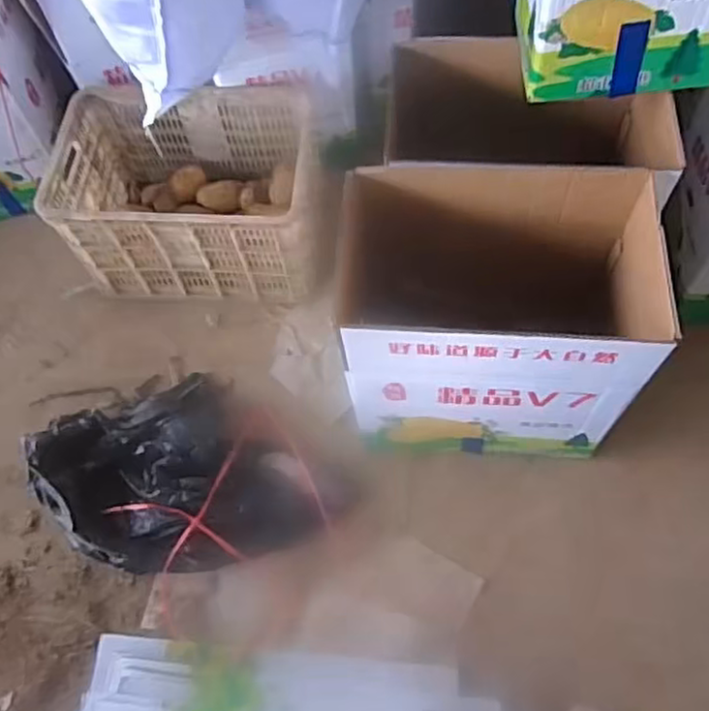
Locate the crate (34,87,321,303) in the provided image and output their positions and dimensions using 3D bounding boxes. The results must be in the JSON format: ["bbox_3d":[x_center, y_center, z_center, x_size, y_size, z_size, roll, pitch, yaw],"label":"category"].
[{"bbox_3d":[-0.342,-0.355,1.458,0.526,0.279,0.363,1,62,4],"label":"crate"}]

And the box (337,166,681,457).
[{"bbox_3d":[0.227,-0.026,1.125,0.440,0.468,0.264,3,62,5],"label":"box"}]

